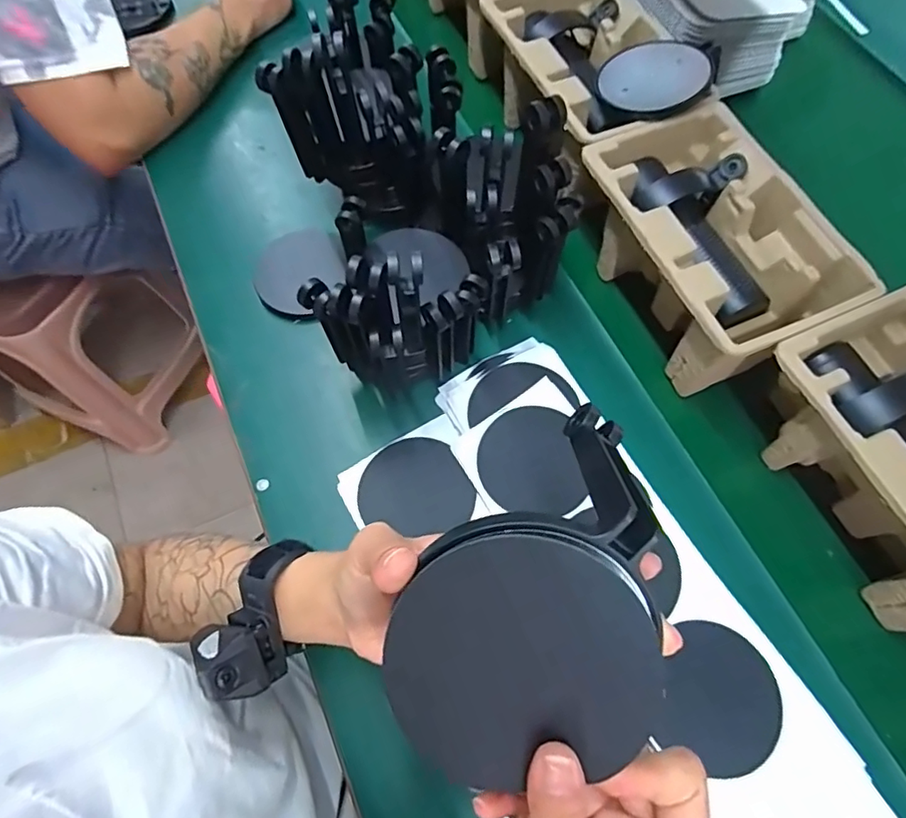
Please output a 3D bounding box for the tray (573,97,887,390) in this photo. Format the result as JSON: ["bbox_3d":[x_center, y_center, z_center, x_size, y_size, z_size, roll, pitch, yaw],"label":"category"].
[{"bbox_3d":[0.219,-0.138,0.483,0.152,0.099,0.229,-22,69,-12],"label":"tray"}]

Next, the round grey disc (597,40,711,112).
[{"bbox_3d":[0.181,-0.306,0.498,0.091,0.007,0.083,-7,65,16],"label":"round grey disc"}]

